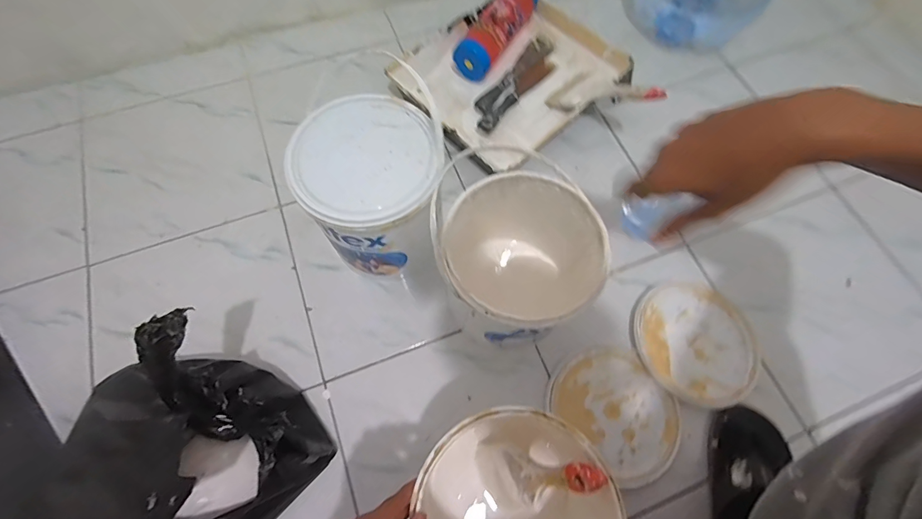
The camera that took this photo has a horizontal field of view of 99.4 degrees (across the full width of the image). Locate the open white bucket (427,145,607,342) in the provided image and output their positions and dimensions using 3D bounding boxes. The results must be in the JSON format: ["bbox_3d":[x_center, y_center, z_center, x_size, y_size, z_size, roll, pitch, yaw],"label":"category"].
[{"bbox_3d":[0.057,-0.001,0.513,0.212,0.191,0.190,39,73,13],"label":"open white bucket"}]

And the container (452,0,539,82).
[{"bbox_3d":[0.069,-0.419,0.707,0.066,0.060,0.199,33,72,11],"label":"container"}]

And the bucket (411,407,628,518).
[{"bbox_3d":[0.050,0.247,0.402,0.171,0.175,0.174,0,69,-1],"label":"bucket"}]

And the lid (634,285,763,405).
[{"bbox_3d":[0.344,0.120,0.571,0.182,0.014,0.170,0,69,-1],"label":"lid"}]

